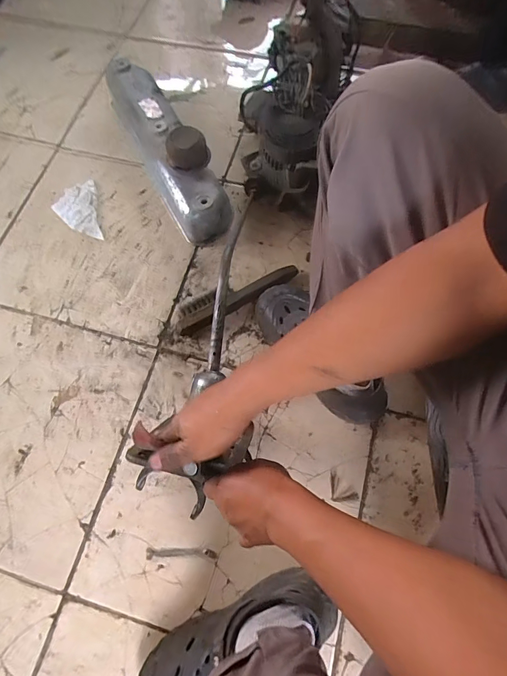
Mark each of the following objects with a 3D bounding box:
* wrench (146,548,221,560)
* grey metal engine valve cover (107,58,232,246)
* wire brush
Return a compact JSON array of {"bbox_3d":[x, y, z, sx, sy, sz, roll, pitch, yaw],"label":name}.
[{"bbox_3d":[-0.110,0.330,0.579,0.108,0.004,0.015,-1,70,1],"label":"wrench"},{"bbox_3d":[-0.184,-0.409,0.782,0.111,0.132,0.459,-27,71,-8],"label":"grey metal engine valve cover"},{"bbox_3d":[-0.034,-0.081,0.708,0.246,0.035,0.058,-31,72,-9],"label":"wire brush"}]

